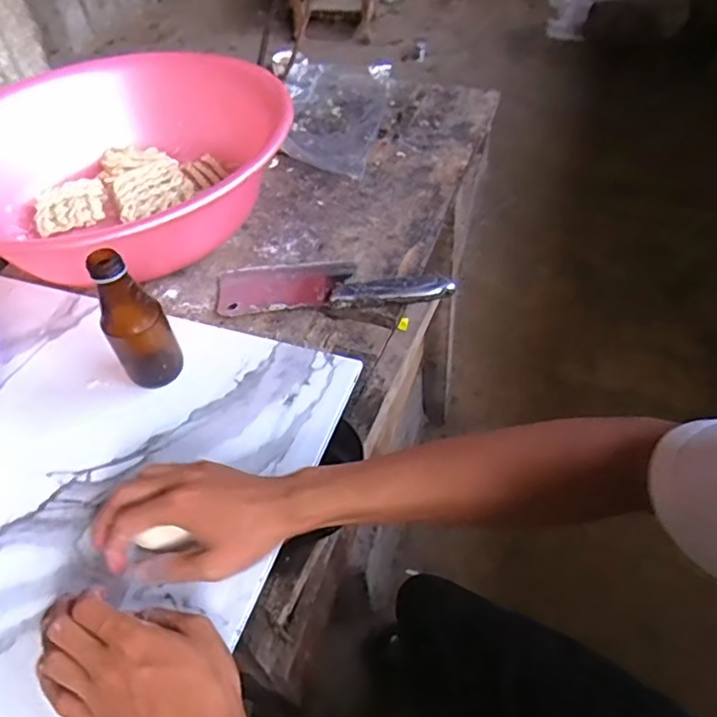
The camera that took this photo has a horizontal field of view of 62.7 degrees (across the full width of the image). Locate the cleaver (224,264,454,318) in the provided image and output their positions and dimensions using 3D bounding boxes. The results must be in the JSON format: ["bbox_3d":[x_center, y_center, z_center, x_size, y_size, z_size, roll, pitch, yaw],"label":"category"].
[{"bbox_3d":[-0.029,-0.082,0.627,0.243,0.026,0.075,-2,47,2],"label":"cleaver"}]

